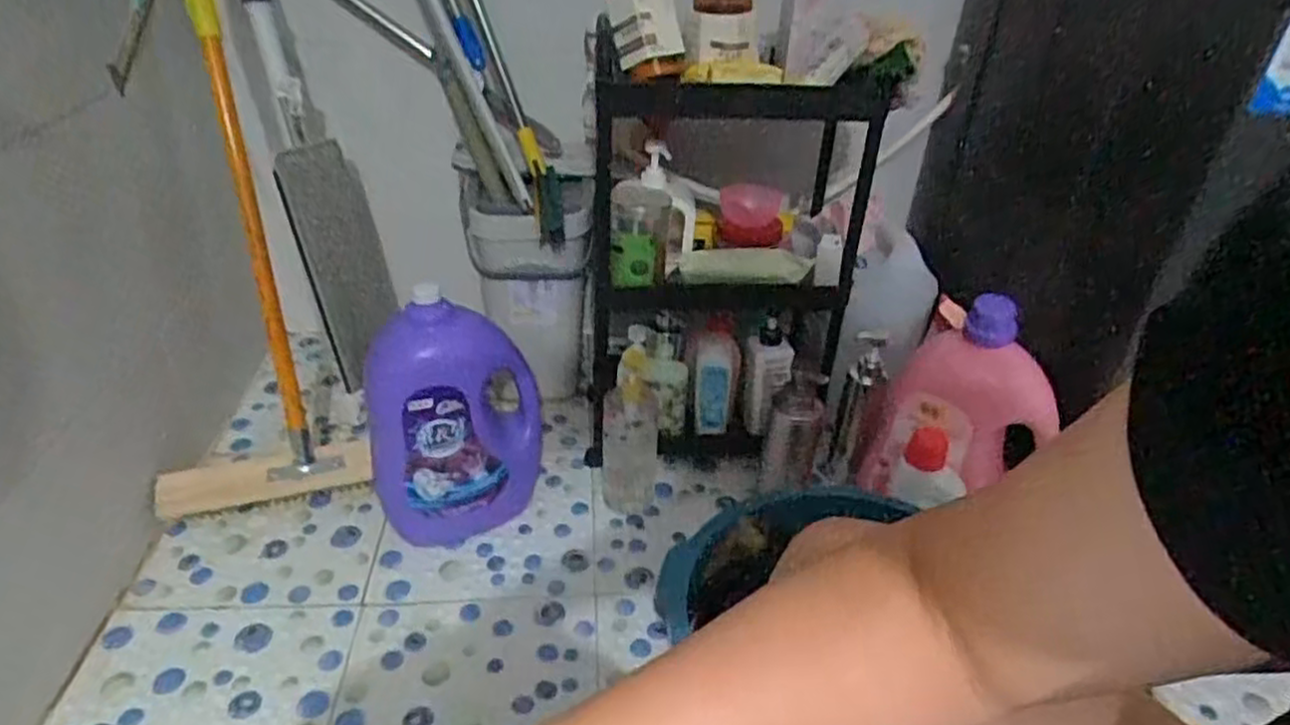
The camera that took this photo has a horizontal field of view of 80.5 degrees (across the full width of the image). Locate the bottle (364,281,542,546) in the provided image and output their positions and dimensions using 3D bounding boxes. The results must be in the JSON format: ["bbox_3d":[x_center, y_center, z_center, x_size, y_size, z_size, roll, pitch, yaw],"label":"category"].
[{"bbox_3d":[-0.249,0.082,1.009,0.220,0.345,0.113,-8,36,-16],"label":"bottle"}]

